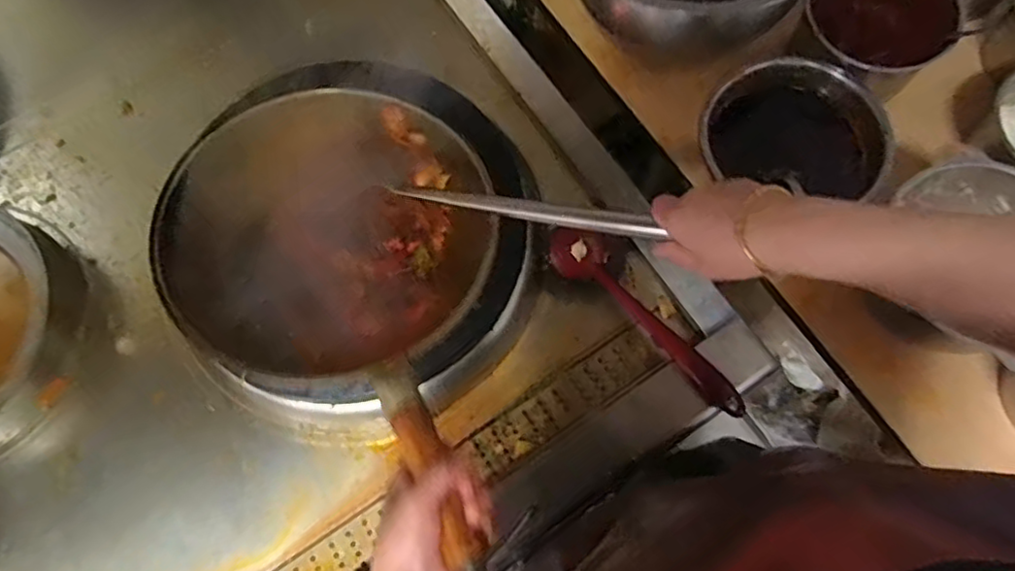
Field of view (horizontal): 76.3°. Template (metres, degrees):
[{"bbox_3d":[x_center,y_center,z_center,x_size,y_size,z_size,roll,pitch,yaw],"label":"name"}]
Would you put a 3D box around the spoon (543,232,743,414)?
[{"bbox_3d":[0.152,0.033,0.704,0.058,0.030,0.268,-42,74,-13],"label":"spoon"}]

